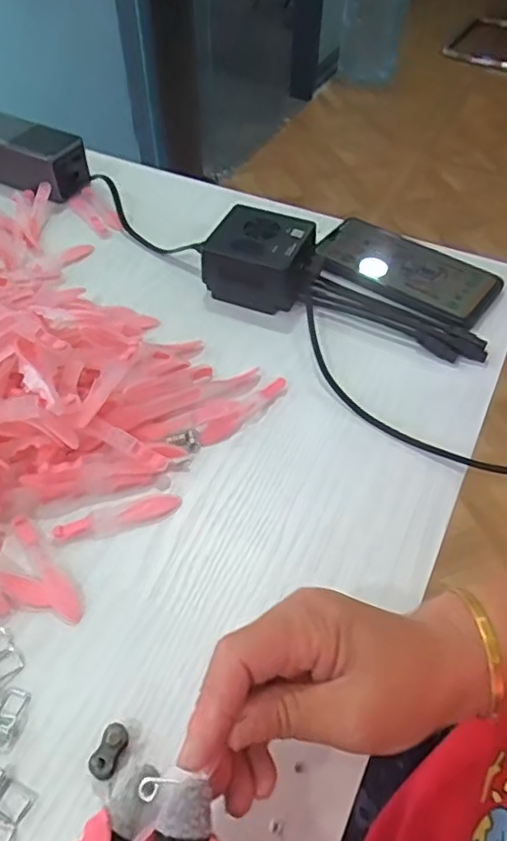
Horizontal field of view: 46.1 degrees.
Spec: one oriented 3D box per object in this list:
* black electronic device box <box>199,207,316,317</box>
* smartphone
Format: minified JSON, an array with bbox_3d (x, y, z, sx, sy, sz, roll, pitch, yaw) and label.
[{"bbox_3d":[0.008,-0.137,0.505,0.085,0.050,0.071,16,51,12],"label":"black electronic device box"},{"bbox_3d":[0.134,-0.135,0.522,0.154,0.012,0.083,30,55,22],"label":"smartphone"}]

